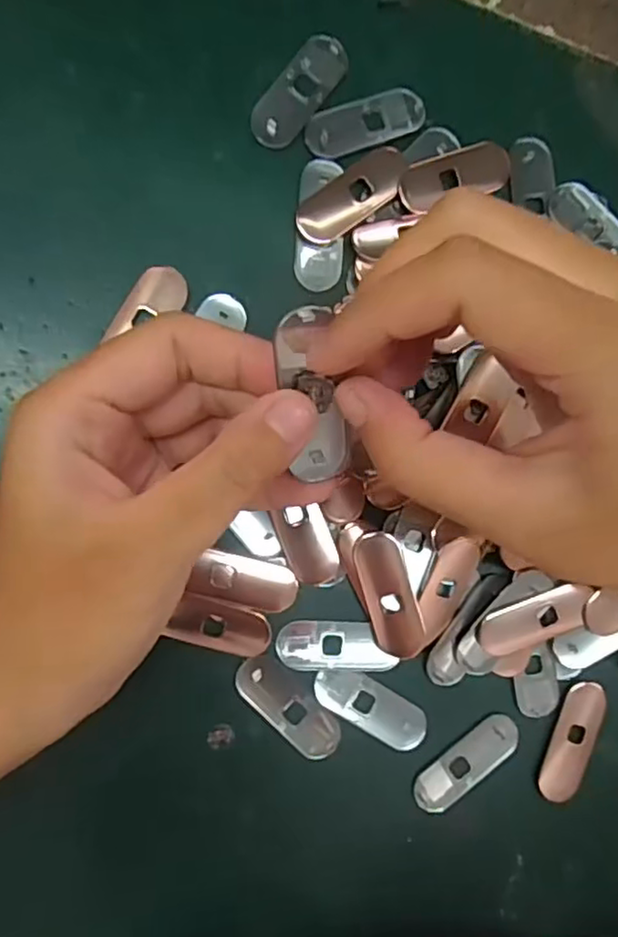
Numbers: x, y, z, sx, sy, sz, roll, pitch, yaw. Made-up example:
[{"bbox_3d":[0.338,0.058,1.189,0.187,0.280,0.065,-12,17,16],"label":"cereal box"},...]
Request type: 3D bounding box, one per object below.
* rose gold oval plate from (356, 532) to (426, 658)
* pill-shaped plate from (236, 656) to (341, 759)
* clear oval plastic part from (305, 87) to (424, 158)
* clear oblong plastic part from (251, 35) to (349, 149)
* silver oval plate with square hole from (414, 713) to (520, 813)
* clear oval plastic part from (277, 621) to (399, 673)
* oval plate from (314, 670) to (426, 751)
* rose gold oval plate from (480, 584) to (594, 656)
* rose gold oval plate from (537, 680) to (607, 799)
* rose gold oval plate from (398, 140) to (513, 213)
[{"bbox_3d":[0.031,0.050,0.257,0.018,0.009,0.050,-14,92,-10],"label":"rose gold oval plate"},{"bbox_3d":[-0.007,0.093,0.254,0.018,0.004,0.049,-45,96,-7],"label":"pill-shaped plate"},{"bbox_3d":[0.022,-0.137,0.259,0.050,0.004,0.019,-22,93,-9],"label":"clear oval plastic part"},{"bbox_3d":[-0.003,-0.147,0.255,0.018,0.004,0.049,35,84,-8],"label":"clear oblong plastic part"},{"bbox_3d":[0.065,0.120,0.267,0.049,0.004,0.018,-37,95,-8],"label":"silver oval plate with square hole"},{"bbox_3d":[0.011,0.070,0.257,0.046,0.004,0.019,4,89,-10],"label":"clear oval plastic part"},{"bbox_3d":[0.025,0.094,0.259,0.049,0.004,0.019,34,84,-8],"label":"oval plate"},{"bbox_3d":[0.092,0.061,0.265,0.045,0.004,0.022,-18,104,1],"label":"rose gold oval plate"},{"bbox_3d":[0.110,0.114,0.273,0.018,0.004,0.049,23,86,-9],"label":"rose gold oval plate"},{"bbox_3d":[0.059,-0.118,0.263,0.052,0.004,0.021,-21,82,-15],"label":"rose gold oval plate"}]

